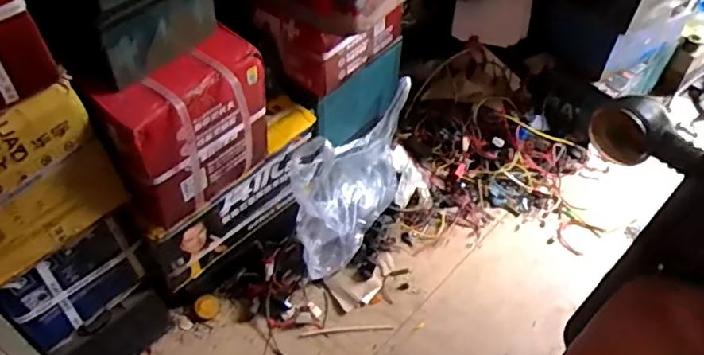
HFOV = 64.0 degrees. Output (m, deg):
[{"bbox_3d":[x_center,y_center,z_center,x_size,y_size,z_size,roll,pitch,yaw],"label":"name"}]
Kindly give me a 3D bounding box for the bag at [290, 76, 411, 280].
[{"bbox_3d":[0.001,-0.012,1.017,0.133,0.190,0.328,20,52,17],"label":"bag"}]

